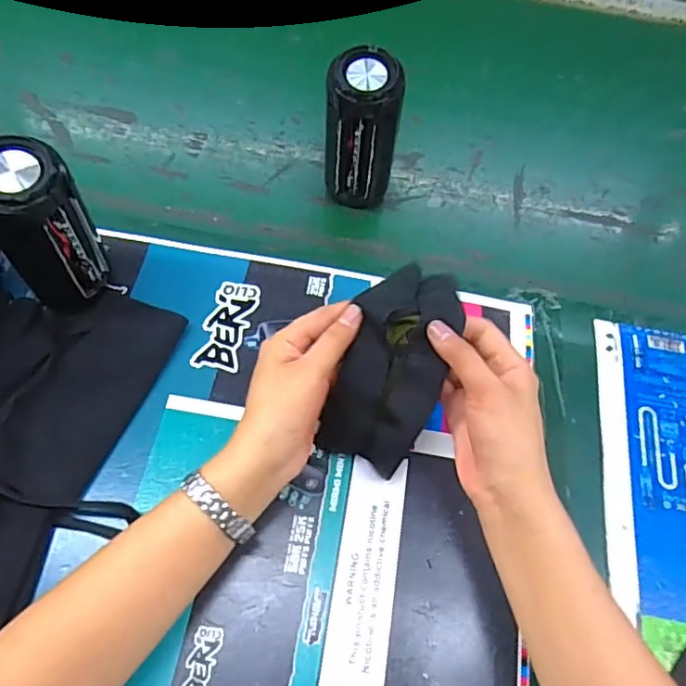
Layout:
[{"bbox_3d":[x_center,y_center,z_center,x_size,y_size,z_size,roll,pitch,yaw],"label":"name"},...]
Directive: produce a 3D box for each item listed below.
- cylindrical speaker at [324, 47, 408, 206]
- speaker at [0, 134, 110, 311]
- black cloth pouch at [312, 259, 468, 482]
[{"bbox_3d":[0.019,-0.189,0.505,0.062,0.142,0.056,11,63,2],"label":"cylindrical speaker"},{"bbox_3d":[-0.220,-0.076,0.421,0.071,0.152,0.054,-34,70,-19],"label":"speaker"},{"bbox_3d":[0.037,0.018,0.410,0.071,0.029,0.148,20,94,6],"label":"black cloth pouch"}]

